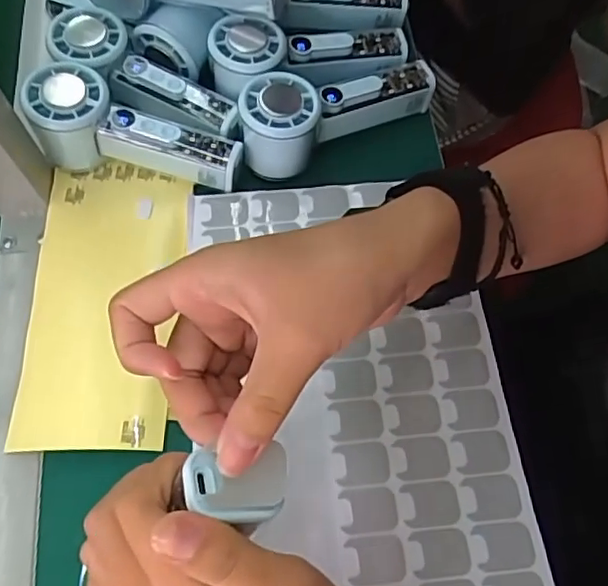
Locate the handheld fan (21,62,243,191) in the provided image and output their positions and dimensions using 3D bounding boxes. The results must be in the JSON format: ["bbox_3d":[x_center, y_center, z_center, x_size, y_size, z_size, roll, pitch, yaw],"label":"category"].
[{"bbox_3d":[-0.123,-0.112,0.429,0.149,0.054,0.054,17,66,-8],"label":"handheld fan"}]

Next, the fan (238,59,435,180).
[{"bbox_3d":[0.027,-0.141,0.436,0.153,0.049,0.056,-22,68,-8],"label":"fan"}]

